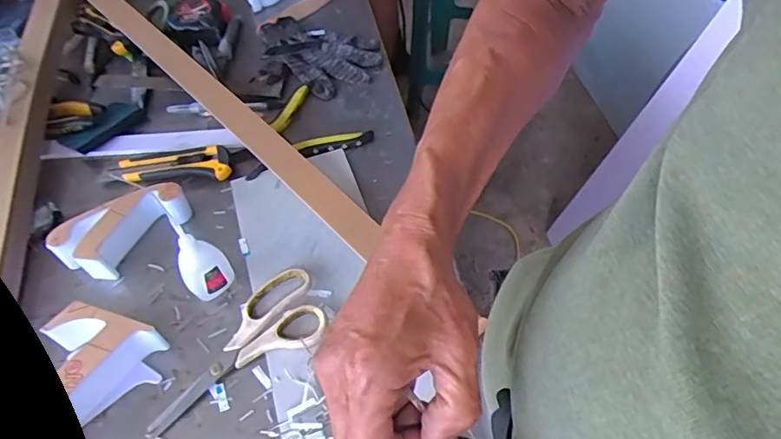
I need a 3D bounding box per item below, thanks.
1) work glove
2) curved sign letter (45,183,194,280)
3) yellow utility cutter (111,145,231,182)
[{"bbox_3d":[-0.099,-0.244,0.777,0.126,0.019,0.181,-39,60,-24],"label":"work glove"},{"bbox_3d":[-0.287,0.008,0.588,0.059,0.047,0.129,32,61,25],"label":"curved sign letter"},{"bbox_3d":[-0.261,-0.066,0.651,0.142,0.029,0.037,0,53,4],"label":"yellow utility cutter"}]

